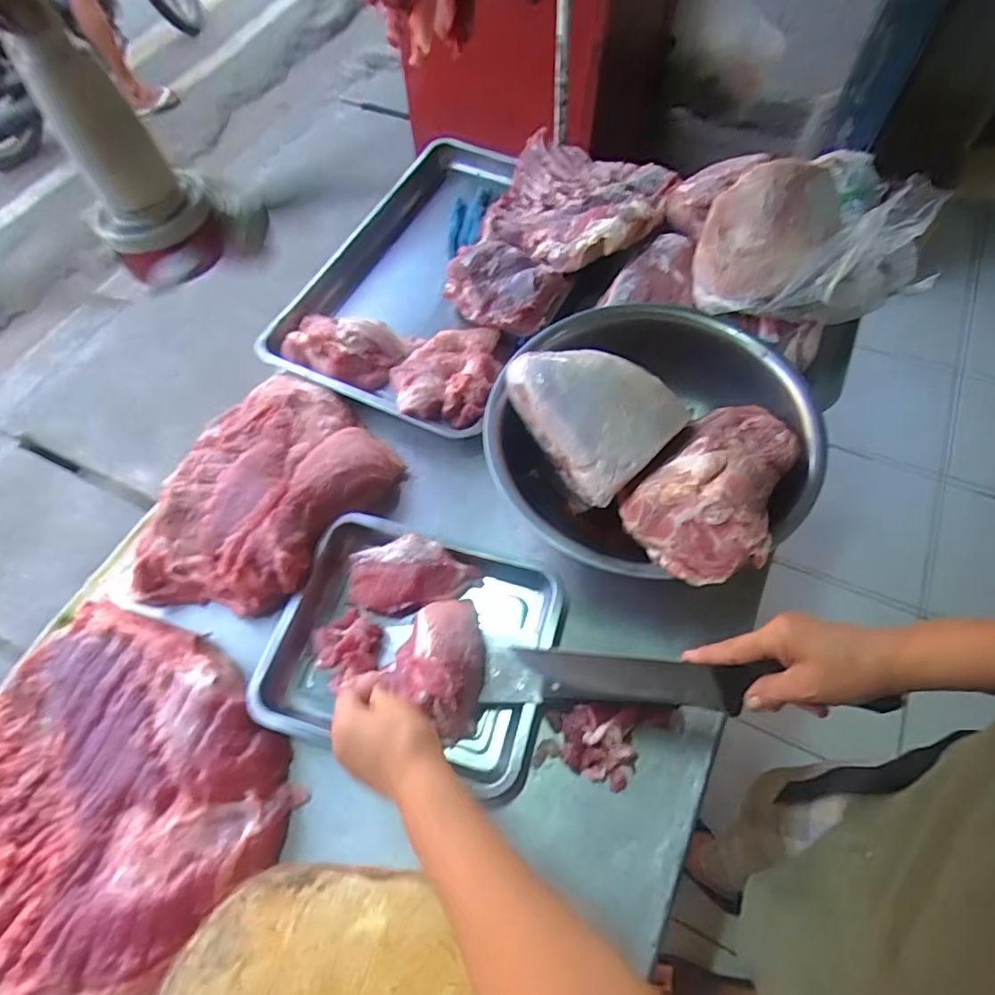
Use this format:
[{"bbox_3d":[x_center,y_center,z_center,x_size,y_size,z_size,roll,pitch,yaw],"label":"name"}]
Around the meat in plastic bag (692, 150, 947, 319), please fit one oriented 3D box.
[{"bbox_3d":[0.408,-0.319,0.731,0.274,0.144,0.187,24,64,15],"label":"meat in plastic bag"}]

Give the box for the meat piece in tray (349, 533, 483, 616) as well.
[{"bbox_3d":[-0.103,0.091,0.680,0.151,0.032,0.085,-15,91,1],"label":"meat piece in tray"}]

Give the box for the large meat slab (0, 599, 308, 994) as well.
[{"bbox_3d":[-0.406,0.317,0.578,0.339,0.067,0.341,28,65,17],"label":"large meat slab"}]

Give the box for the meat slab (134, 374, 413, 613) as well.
[{"bbox_3d":[-0.311,-0.004,0.730,0.263,0.079,0.356,33,67,19],"label":"meat slab"}]

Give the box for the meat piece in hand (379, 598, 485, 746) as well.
[{"bbox_3d":[-0.060,0.178,0.613,0.091,0.068,0.140,9,61,8],"label":"meat piece in hand"}]

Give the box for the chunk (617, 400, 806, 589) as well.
[{"bbox_3d":[0.246,-0.028,0.582,0.144,0.078,0.242,40,69,22],"label":"chunk"}]

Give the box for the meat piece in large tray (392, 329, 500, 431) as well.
[{"bbox_3d":[-0.076,-0.189,0.824,0.152,0.048,0.195,7,61,7],"label":"meat piece in large tray"}]

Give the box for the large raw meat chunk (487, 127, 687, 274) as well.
[{"bbox_3d":[0.124,-0.475,0.911,0.280,0.086,0.251,24,64,15],"label":"large raw meat chunk"}]

